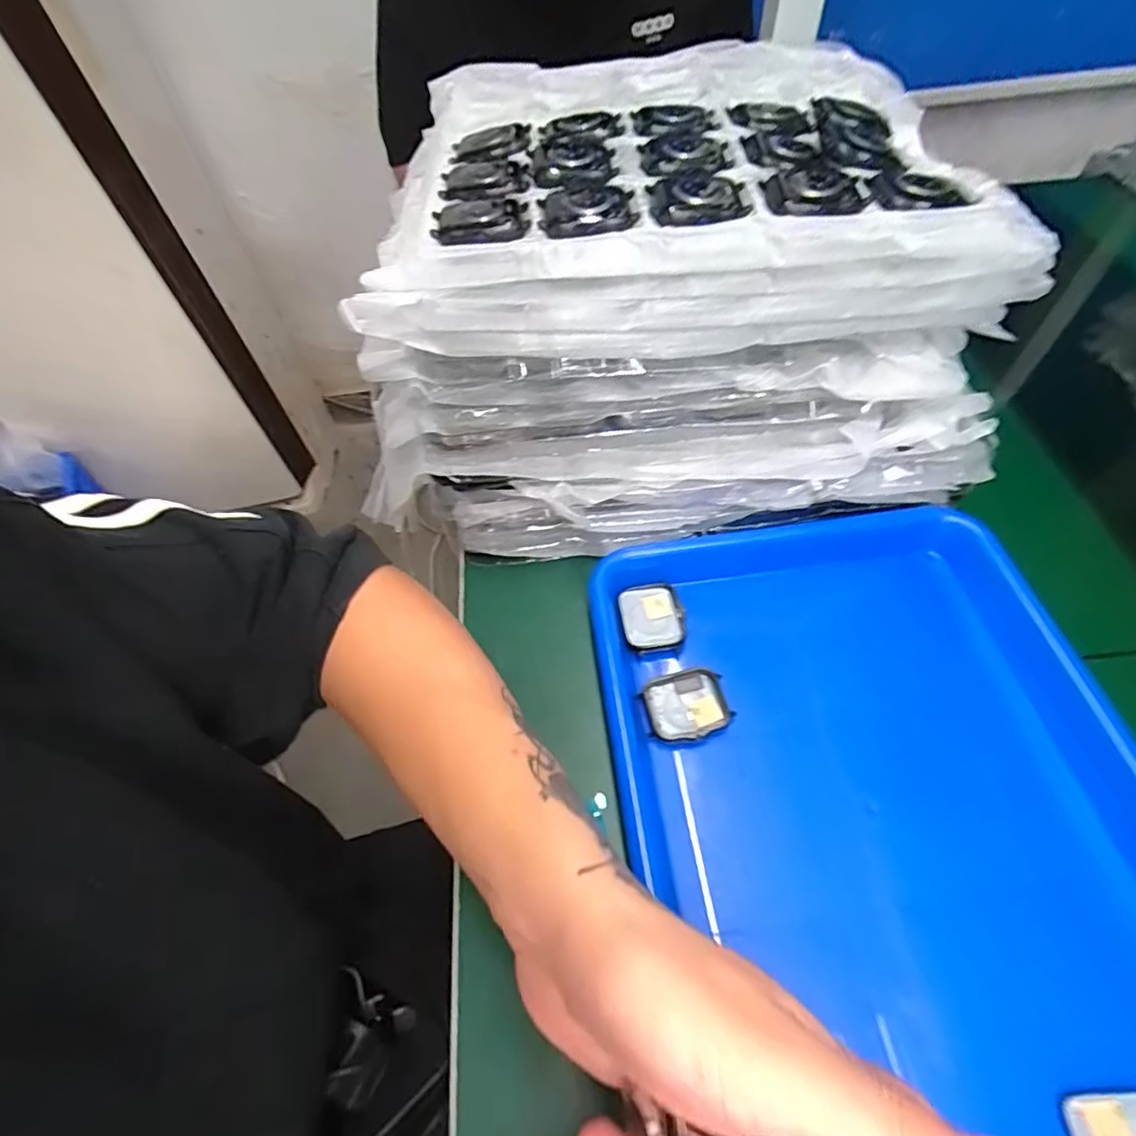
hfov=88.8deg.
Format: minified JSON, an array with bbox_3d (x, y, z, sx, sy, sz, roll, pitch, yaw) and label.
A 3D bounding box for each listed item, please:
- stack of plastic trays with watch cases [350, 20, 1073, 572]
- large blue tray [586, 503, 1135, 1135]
[{"bbox_3d":[0.048,-0.188,0.396,0.361,0.178,0.308,-8,55,-1],"label":"stack of plastic trays with watch cases"},{"bbox_3d":[0.155,0.123,0.294,0.242,0.051,0.325,-9,56,-1],"label":"large blue tray"}]

